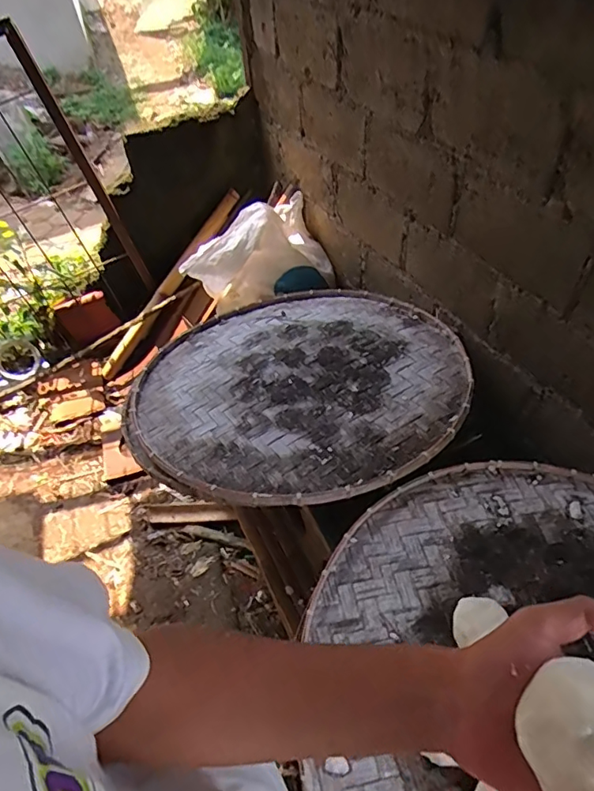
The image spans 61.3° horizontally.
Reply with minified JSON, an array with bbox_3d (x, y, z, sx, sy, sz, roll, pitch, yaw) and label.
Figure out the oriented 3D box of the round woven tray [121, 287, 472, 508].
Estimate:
[{"bbox_3d":[-0.001,-0.049,1.114,0.725,0.040,0.693,-5,40,4],"label":"round woven tray"}]

